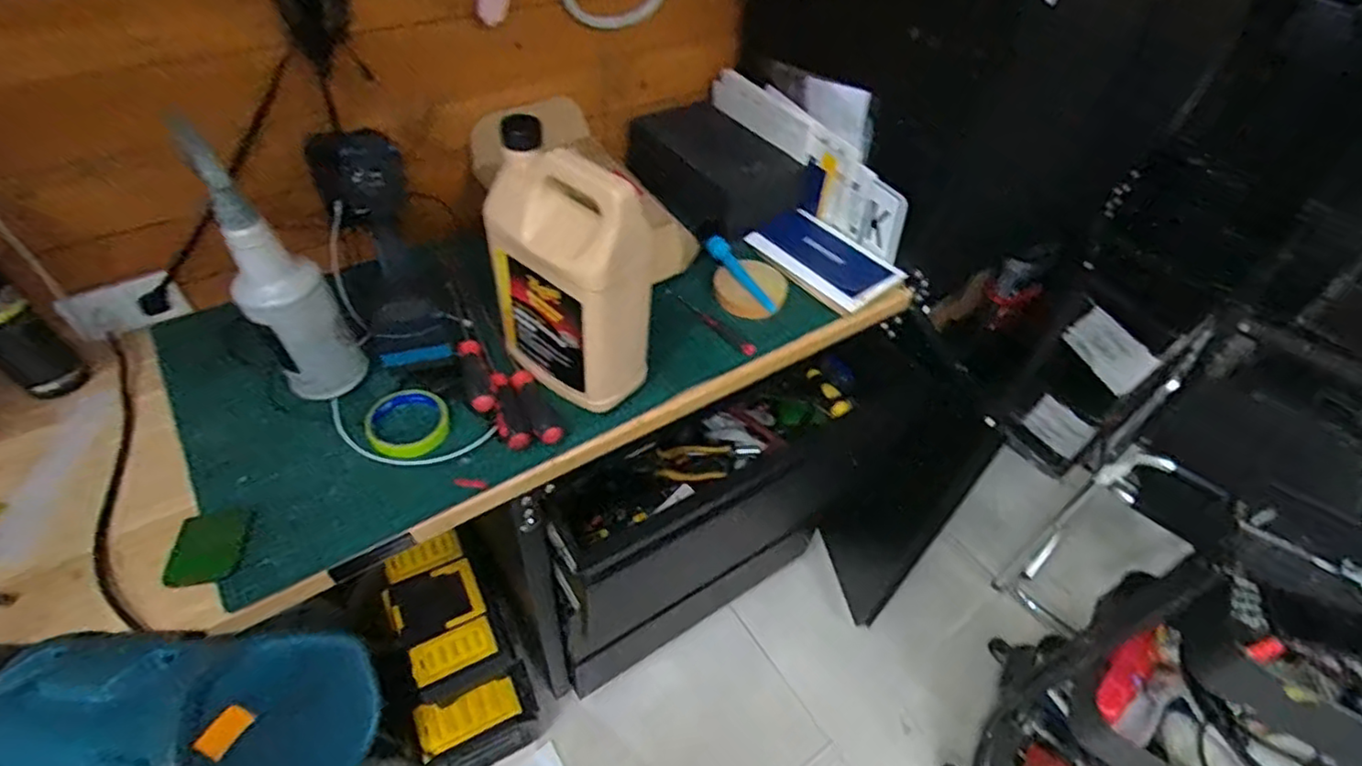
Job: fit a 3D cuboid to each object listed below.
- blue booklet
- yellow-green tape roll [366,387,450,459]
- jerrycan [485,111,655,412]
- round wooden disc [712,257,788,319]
[{"bbox_3d":[0.213,-0.190,0.985,0.215,0.022,0.149,40,53,21],"label":"blue booklet"},{"bbox_3d":[-0.318,0.043,0.758,0.087,0.027,0.101,-18,52,-20],"label":"yellow-green tape roll"},{"bbox_3d":[-0.117,-0.115,0.699,0.151,0.276,0.095,32,53,22],"label":"jerrycan"},{"bbox_3d":[0.101,-0.135,0.933,0.101,0.010,0.091,-18,74,-10],"label":"round wooden disc"}]

